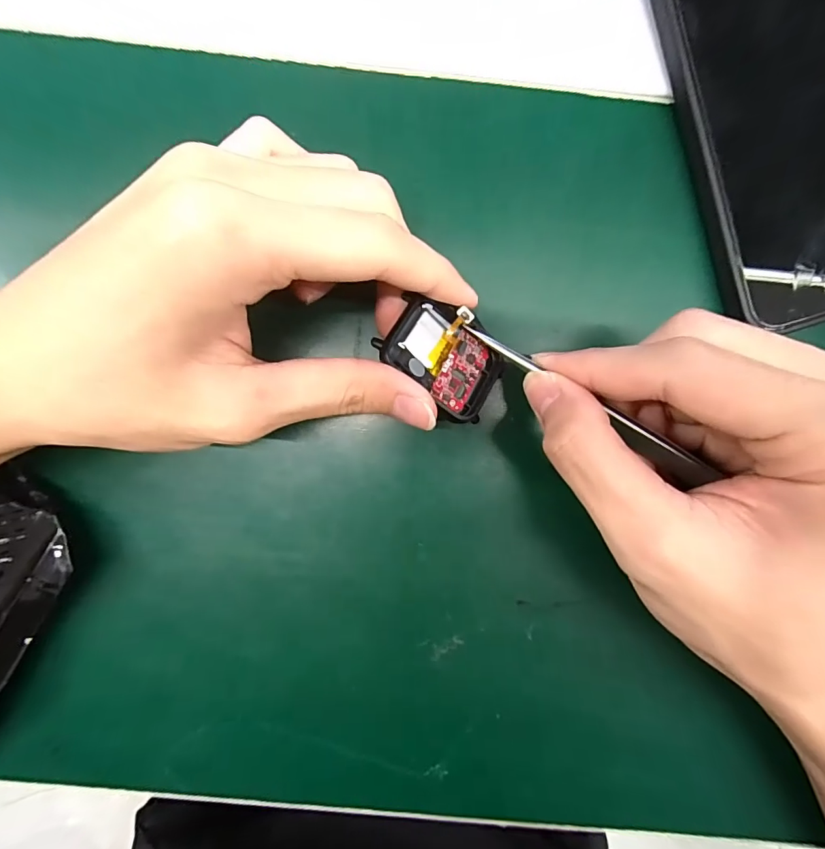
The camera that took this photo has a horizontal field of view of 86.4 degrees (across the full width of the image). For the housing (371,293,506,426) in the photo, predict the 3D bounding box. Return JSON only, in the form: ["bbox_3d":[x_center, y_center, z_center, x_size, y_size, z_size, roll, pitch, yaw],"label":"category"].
[{"bbox_3d":[0.013,-0.025,0.161,0.045,0.007,0.036,43,66,-14],"label":"housing"}]

